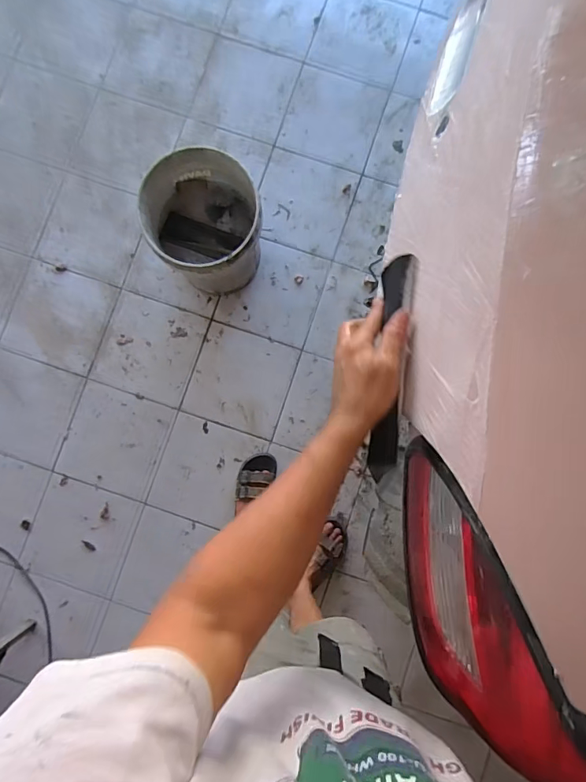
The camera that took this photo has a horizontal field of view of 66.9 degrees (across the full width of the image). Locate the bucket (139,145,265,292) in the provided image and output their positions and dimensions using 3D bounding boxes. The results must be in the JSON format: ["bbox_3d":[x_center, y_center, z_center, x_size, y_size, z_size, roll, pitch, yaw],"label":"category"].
[{"bbox_3d":[-0.234,-0.440,1.255,0.285,0.329,0.296,0,87,-1],"label":"bucket"}]

